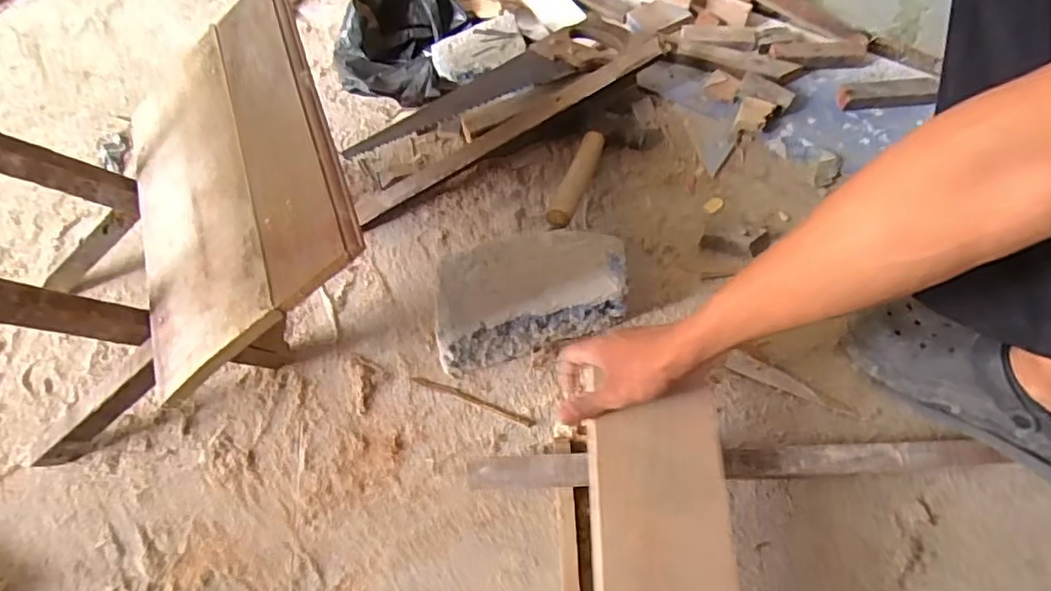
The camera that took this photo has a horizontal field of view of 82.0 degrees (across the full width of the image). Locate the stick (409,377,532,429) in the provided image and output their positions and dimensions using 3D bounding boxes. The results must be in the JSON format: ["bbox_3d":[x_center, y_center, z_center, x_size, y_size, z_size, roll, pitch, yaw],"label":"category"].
[{"bbox_3d":[-0.056,0.110,0.638,0.138,0.004,0.010,19,66,12],"label":"stick"}]

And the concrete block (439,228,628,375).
[{"bbox_3d":[0.004,-0.003,0.654,0.212,0.078,0.109,-15,63,-4],"label":"concrete block"}]

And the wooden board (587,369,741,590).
[{"bbox_3d":[0.114,0.214,0.493,0.115,0.019,0.292,1,61,4],"label":"wooden board"}]

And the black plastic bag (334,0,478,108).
[{"bbox_3d":[-0.170,-0.362,0.847,0.161,0.101,0.180,17,65,12],"label":"black plastic bag"}]

